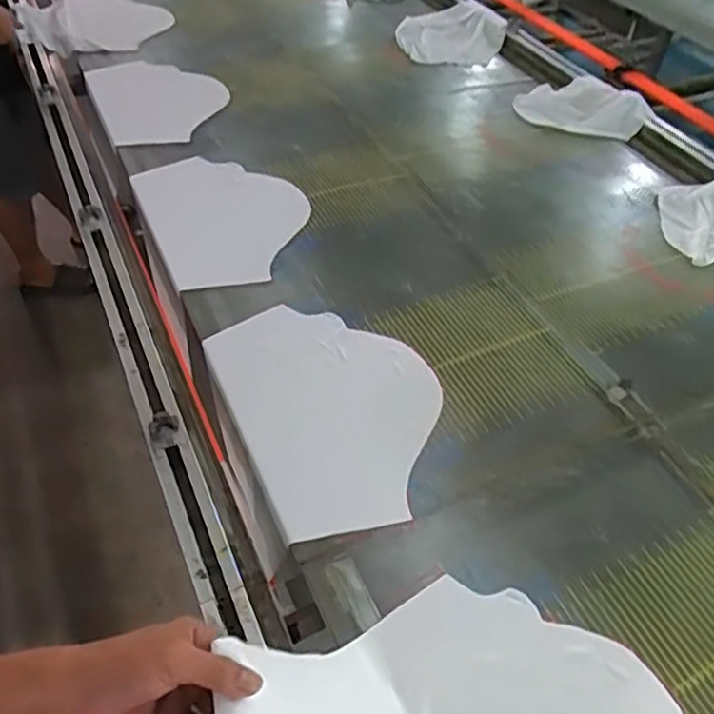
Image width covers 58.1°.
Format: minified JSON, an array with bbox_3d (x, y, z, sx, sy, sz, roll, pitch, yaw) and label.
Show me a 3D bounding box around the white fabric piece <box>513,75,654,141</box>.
[{"bbox_3d":[0.592,-0.665,1.679,0.331,0.054,0.295,20,49,13],"label":"white fabric piece"}]

